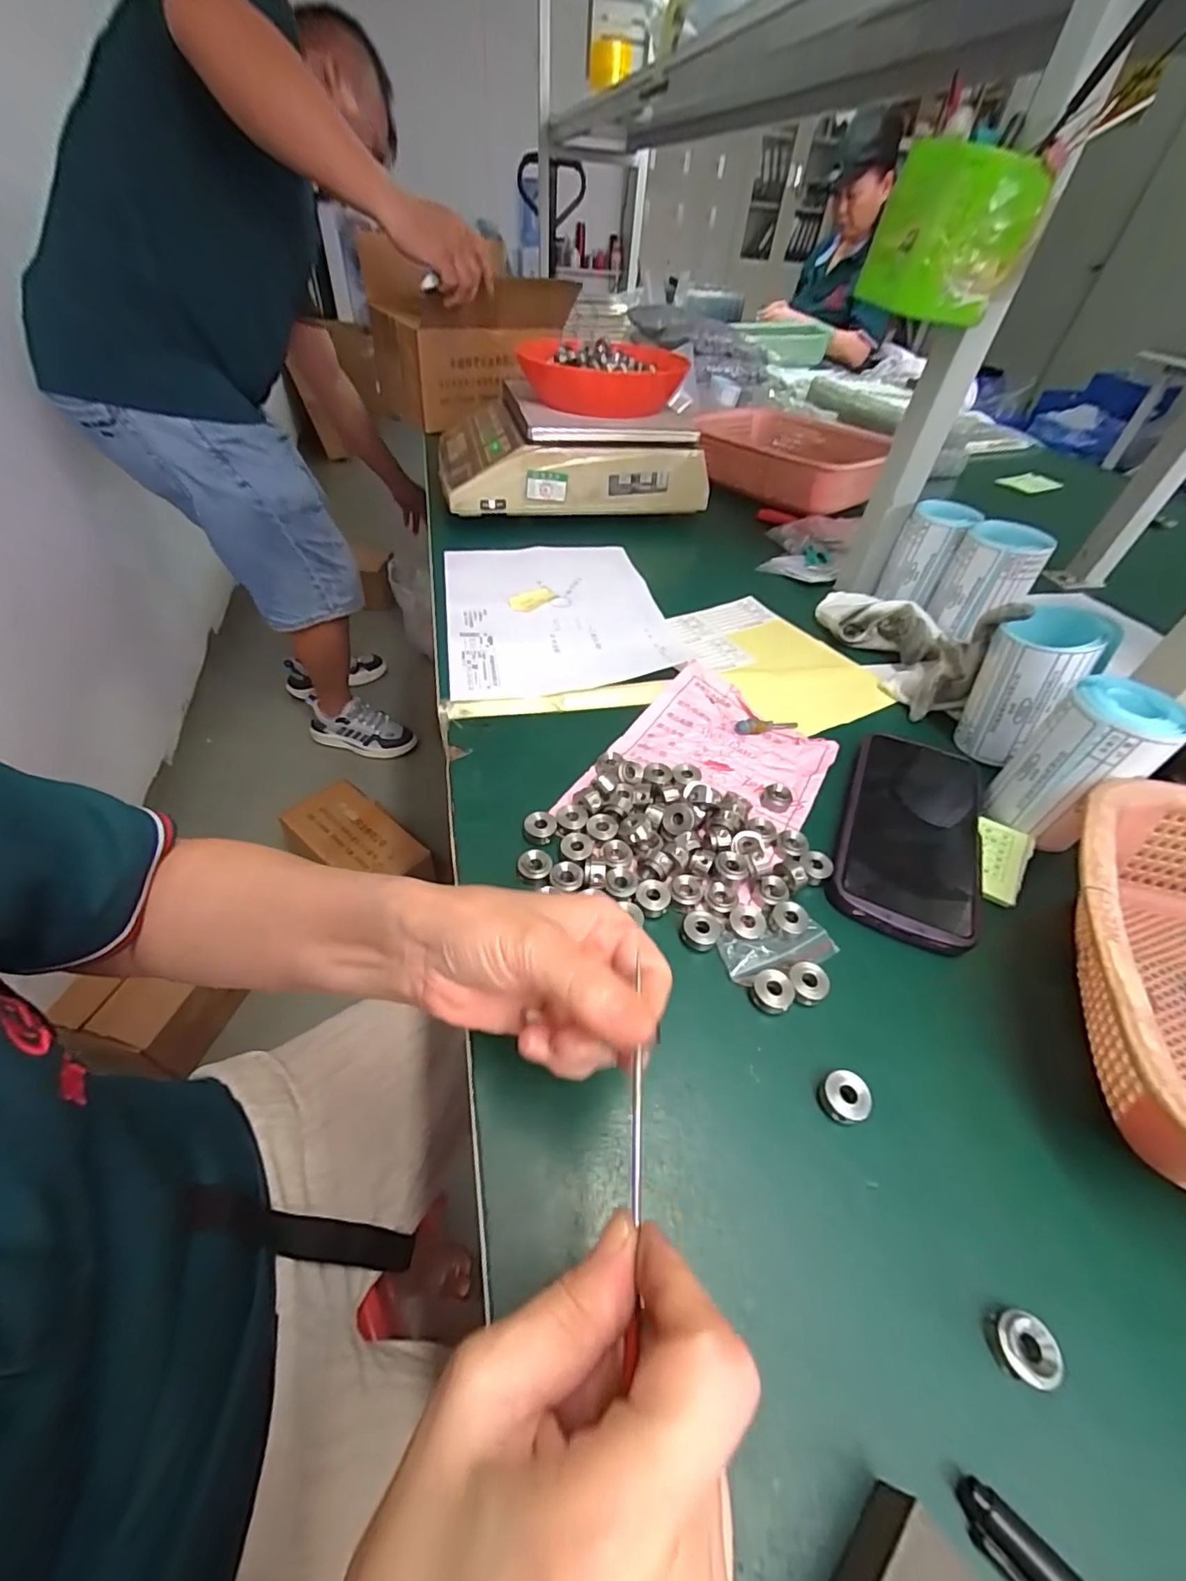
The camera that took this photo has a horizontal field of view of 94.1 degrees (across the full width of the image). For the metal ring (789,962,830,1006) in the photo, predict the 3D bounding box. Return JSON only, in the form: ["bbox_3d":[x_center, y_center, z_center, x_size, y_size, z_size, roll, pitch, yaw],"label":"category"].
[{"bbox_3d":[0.110,0.099,0.282,0.019,0.012,0.018,2,46,-2],"label":"metal ring"}]

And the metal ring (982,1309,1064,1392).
[{"bbox_3d":[0.151,0.195,0.194,0.017,0.012,0.018,2,46,-2],"label":"metal ring"}]

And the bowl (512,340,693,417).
[{"bbox_3d":[0.009,-0.502,0.670,0.184,0.054,0.172,1,47,-5],"label":"bowl"}]

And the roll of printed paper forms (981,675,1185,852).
[{"bbox_3d":[0.302,-0.015,0.342,0.059,0.098,0.054,2,46,-2],"label":"roll of printed paper forms"}]

